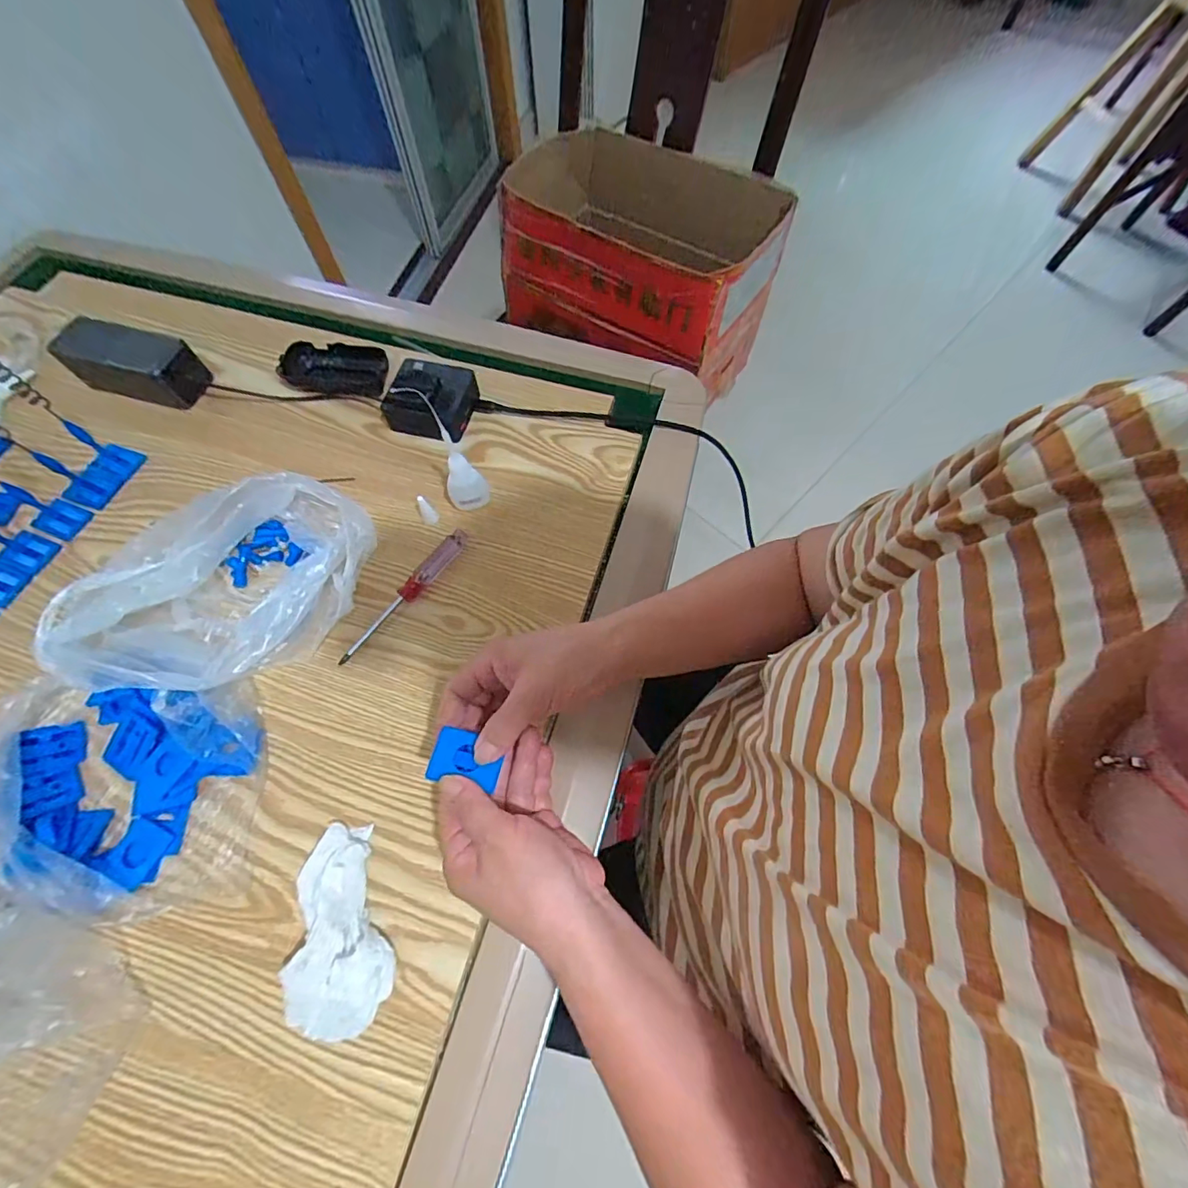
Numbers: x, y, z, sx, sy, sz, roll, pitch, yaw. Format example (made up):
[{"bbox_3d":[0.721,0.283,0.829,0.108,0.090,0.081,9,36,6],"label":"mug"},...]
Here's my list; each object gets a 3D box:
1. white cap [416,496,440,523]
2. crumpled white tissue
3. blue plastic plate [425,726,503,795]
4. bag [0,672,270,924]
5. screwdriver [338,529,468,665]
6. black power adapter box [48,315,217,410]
[{"bbox_3d":[-0.153,-0.077,0.467,0.014,0.033,0.012,-30,69,-12],"label":"white cap"},{"bbox_3d":[-0.173,0.223,0.341,0.063,0.023,0.120,-16,66,-6],"label":"crumpled white tissue"},{"bbox_3d":[-0.082,0.107,0.330,0.045,0.004,0.032,11,58,-1],"label":"blue plastic plate"},{"bbox_3d":[-0.343,0.139,0.363,0.178,0.050,0.167,-6,66,-2],"label":"bag"},{"bbox_3d":[-0.164,0.000,0.443,0.020,0.013,0.148,36,71,15],"label":"screwdriver"},{"bbox_3d":[-0.471,-0.237,0.524,0.139,0.051,0.058,12,66,6],"label":"black power adapter box"}]

